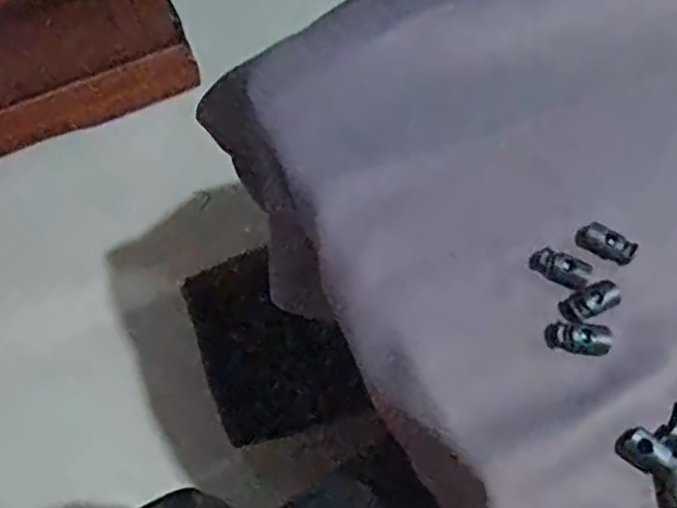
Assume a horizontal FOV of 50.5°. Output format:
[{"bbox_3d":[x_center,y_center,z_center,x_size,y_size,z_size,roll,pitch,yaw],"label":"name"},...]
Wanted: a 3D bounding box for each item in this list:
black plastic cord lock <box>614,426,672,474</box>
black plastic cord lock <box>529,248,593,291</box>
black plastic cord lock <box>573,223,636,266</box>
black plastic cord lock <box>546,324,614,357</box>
[{"bbox_3d":[0.142,0.091,0.335,0.016,0.007,0.021,-39,70,-18],"label":"black plastic cord lock"},{"bbox_3d":[0.117,0.007,0.378,0.030,0.009,0.014,26,66,12],"label":"black plastic cord lock"},{"bbox_3d":[0.142,-0.005,0.380,0.030,0.011,0.014,26,66,12],"label":"black plastic cord lock"},{"bbox_3d":[0.122,0.043,0.360,0.033,0.008,0.015,7,64,3],"label":"black plastic cord lock"}]

